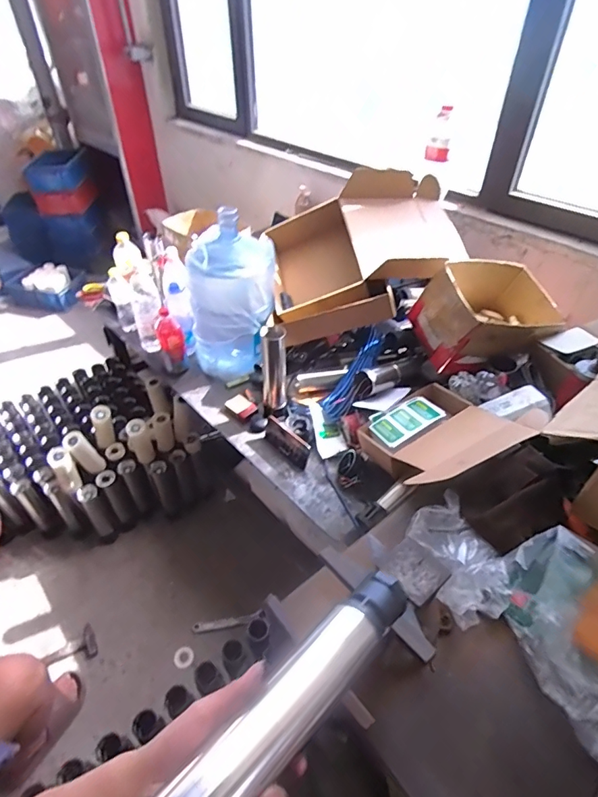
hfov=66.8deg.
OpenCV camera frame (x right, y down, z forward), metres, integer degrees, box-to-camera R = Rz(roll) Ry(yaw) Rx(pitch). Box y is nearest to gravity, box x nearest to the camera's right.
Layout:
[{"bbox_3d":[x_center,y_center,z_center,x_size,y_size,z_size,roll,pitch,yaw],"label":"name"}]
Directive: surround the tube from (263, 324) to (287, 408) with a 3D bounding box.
[{"bbox_3d":[-0.068,-0.079,1.243,0.065,0.247,0.050,-3,43,-4],"label":"tube"}]

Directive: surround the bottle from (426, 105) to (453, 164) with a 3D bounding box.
[{"bbox_3d":[0.489,-0.913,1.570,0.075,0.159,0.053,9,44,9],"label":"bottle"}]

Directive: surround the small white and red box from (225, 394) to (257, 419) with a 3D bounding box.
[{"bbox_3d":[-0.172,0.022,1.359,0.082,0.021,0.062,31,51,28],"label":"small white and red box"}]

